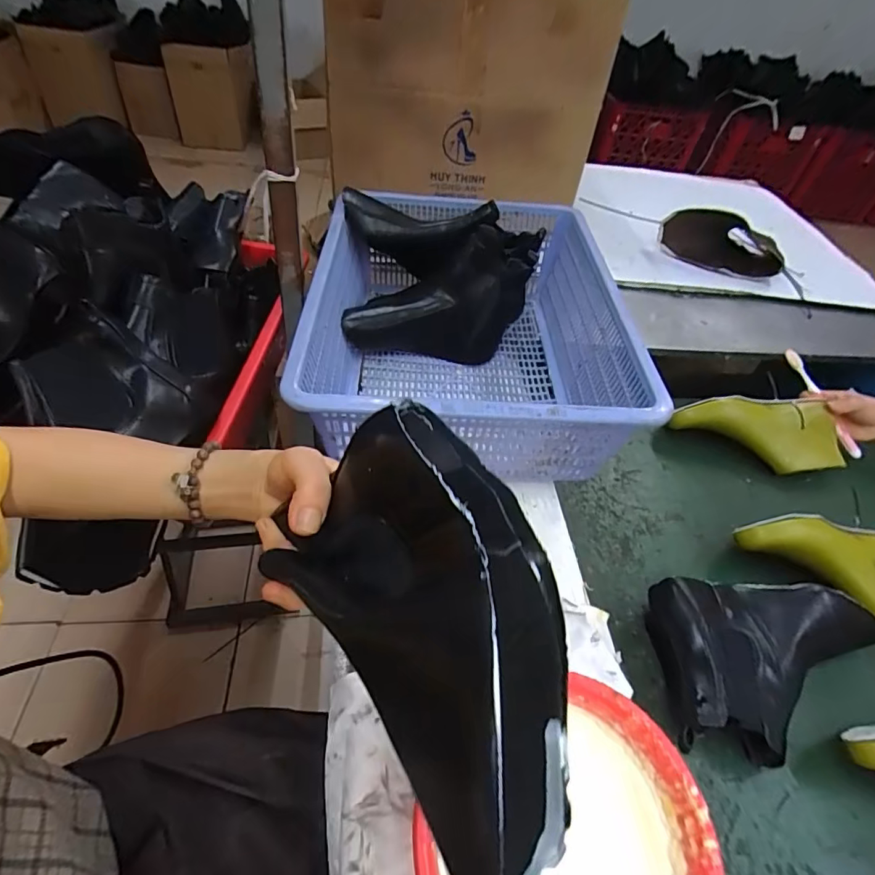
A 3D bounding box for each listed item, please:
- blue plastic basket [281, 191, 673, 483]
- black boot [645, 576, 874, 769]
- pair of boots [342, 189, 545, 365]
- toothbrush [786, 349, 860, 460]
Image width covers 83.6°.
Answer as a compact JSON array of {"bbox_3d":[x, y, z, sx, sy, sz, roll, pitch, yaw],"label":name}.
[{"bbox_3d":[0.036,-0.142,0.652,0.362,0.163,0.466,4,47,-4],"label":"blue plastic basket"},{"bbox_3d":[0.335,0.228,0.483,0.260,0.070,0.153,5,47,-3],"label":"black boot"},{"bbox_3d":[0.004,-0.232,0.723,0.272,0.155,0.186,-1,47,-8],"label":"pair of boots"},{"bbox_3d":[0.587,-0.054,0.749,0.021,0.021,0.187,-10,68,-16],"label":"toothbrush"}]

